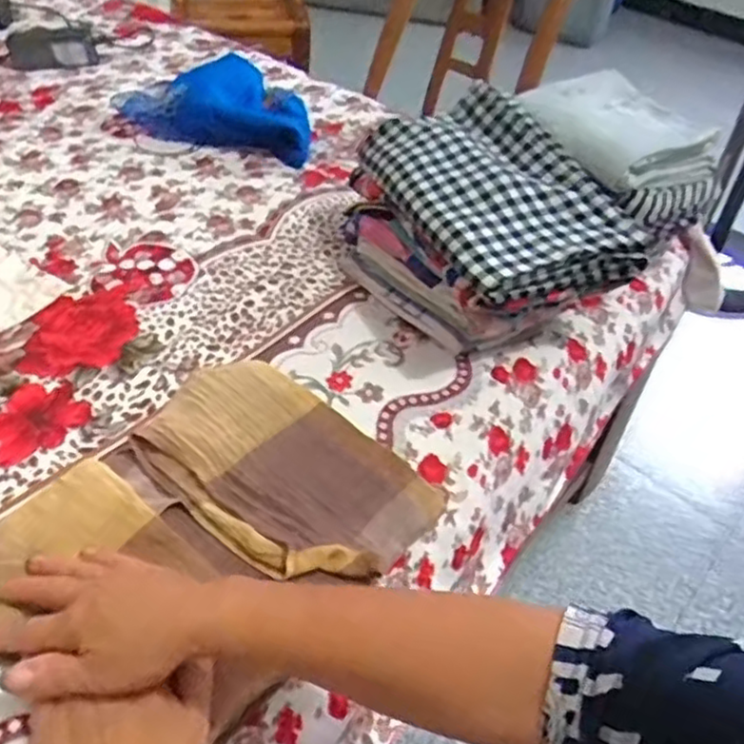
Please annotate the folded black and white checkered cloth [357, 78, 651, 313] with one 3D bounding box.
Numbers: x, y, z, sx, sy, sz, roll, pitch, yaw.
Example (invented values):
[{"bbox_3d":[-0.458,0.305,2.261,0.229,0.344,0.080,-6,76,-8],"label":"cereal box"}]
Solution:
[{"bbox_3d":[0.112,-0.177,0.661,0.166,0.066,0.279,-14,49,-19],"label":"folded black and white checkered cloth"}]

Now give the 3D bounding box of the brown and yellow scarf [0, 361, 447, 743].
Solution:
[{"bbox_3d":[-0.108,0.106,0.485,0.230,0.024,0.266,27,48,20],"label":"brown and yellow scarf"}]

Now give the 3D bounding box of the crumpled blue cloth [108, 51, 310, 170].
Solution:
[{"bbox_3d":[-0.211,-0.393,1.001,0.295,0.055,0.196,15,45,8],"label":"crumpled blue cloth"}]

